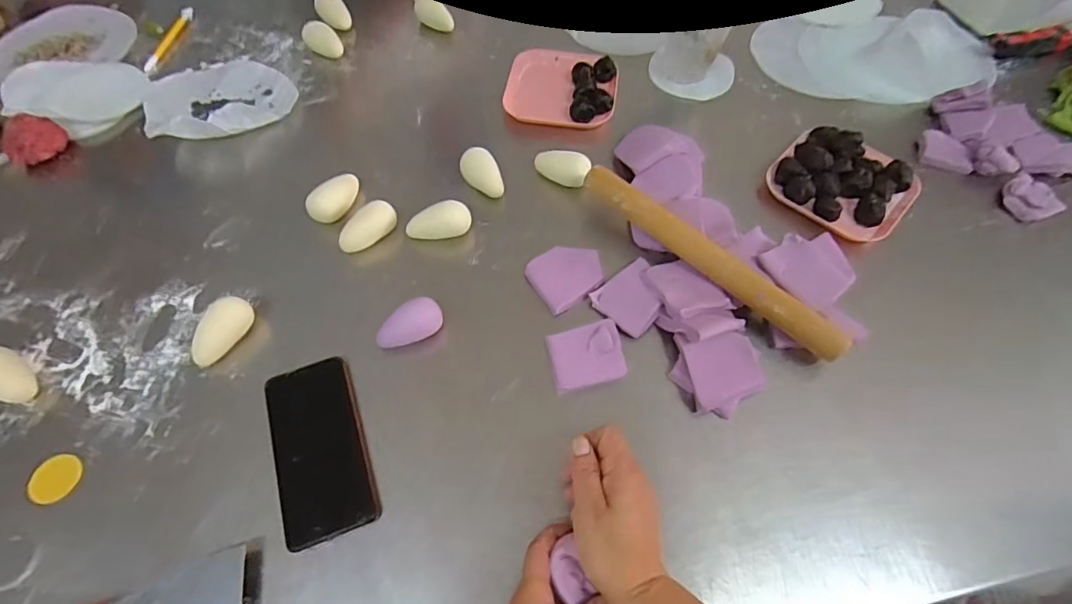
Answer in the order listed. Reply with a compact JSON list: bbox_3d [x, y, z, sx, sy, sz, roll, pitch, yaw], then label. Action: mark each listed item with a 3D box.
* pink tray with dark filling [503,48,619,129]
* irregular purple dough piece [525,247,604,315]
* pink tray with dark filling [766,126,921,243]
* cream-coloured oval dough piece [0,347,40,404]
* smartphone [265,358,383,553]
[{"bbox_3d":[0.035,-0.298,0.695,0.146,0.026,0.153,7,59,5],"label":"pink tray with dark filling"},{"bbox_3d":[0.033,-0.032,0.541,0.078,0.009,0.062,-38,74,-15],"label":"irregular purple dough piece"},{"bbox_3d":[0.359,-0.144,0.599,0.148,0.057,0.139,37,66,20],"label":"pink tray with dark filling"},{"bbox_3d":[-0.504,0.069,0.485,0.069,0.020,0.037,26,63,15],"label":"cream-coloured oval dough piece"},{"bbox_3d":[-0.191,0.127,0.453,0.075,0.013,0.155,-19,61,-11],"label":"smartphone"}]

